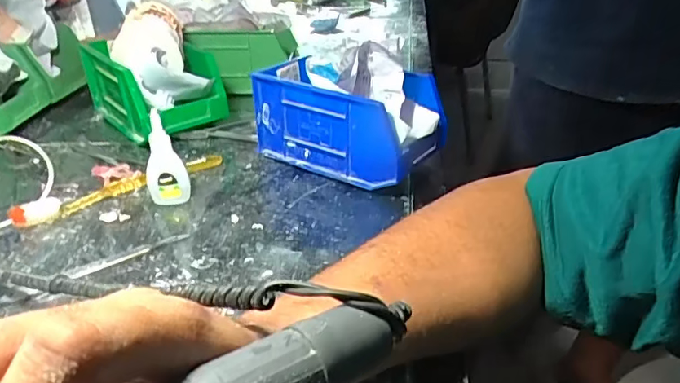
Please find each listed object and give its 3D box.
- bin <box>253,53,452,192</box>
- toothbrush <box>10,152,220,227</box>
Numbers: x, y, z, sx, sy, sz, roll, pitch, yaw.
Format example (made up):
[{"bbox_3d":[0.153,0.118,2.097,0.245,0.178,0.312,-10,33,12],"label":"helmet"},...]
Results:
[{"bbox_3d":[0.010,-0.070,0.517,0.172,0.091,0.096,19,35,29],"label":"bin"},{"bbox_3d":[-0.199,-0.007,0.482,0.191,0.018,0.017,-21,36,-31],"label":"toothbrush"}]

